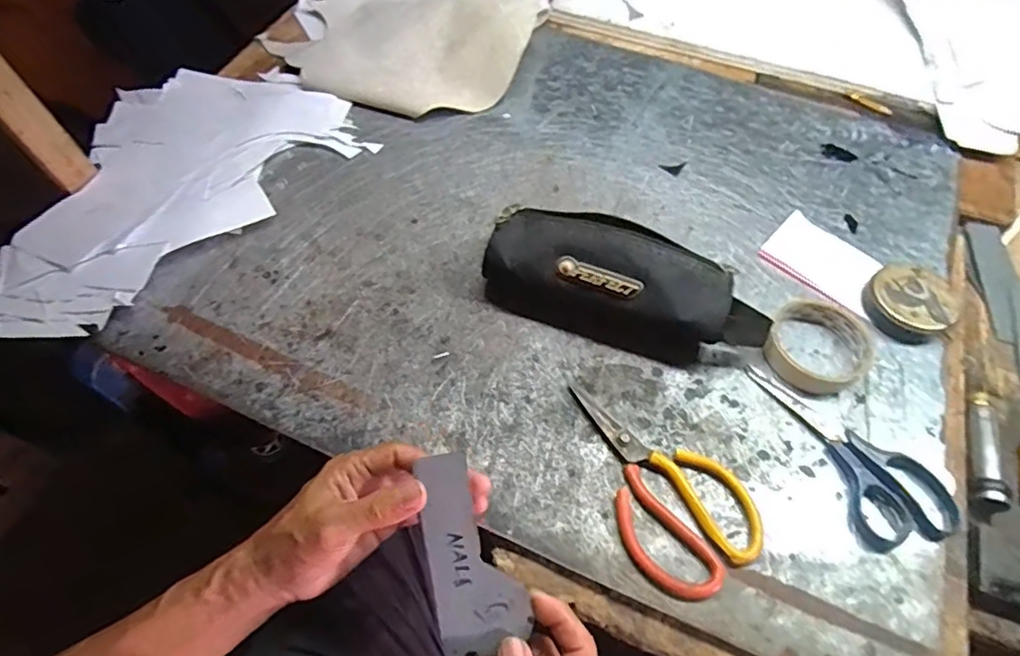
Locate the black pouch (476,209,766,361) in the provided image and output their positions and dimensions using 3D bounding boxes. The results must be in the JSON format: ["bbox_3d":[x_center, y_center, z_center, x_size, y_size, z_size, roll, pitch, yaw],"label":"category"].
[{"bbox_3d":[0.103,-0.040,0.521,0.247,0.084,0.097,18,63,10],"label":"black pouch"}]

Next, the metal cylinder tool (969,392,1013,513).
[{"bbox_3d":[0.395,0.101,0.488,0.026,0.022,0.107,17,63,10],"label":"metal cylinder tool"}]

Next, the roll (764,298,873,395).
[{"bbox_3d":[0.272,0.016,0.517,0.080,0.028,0.092,35,67,18],"label":"roll"}]

